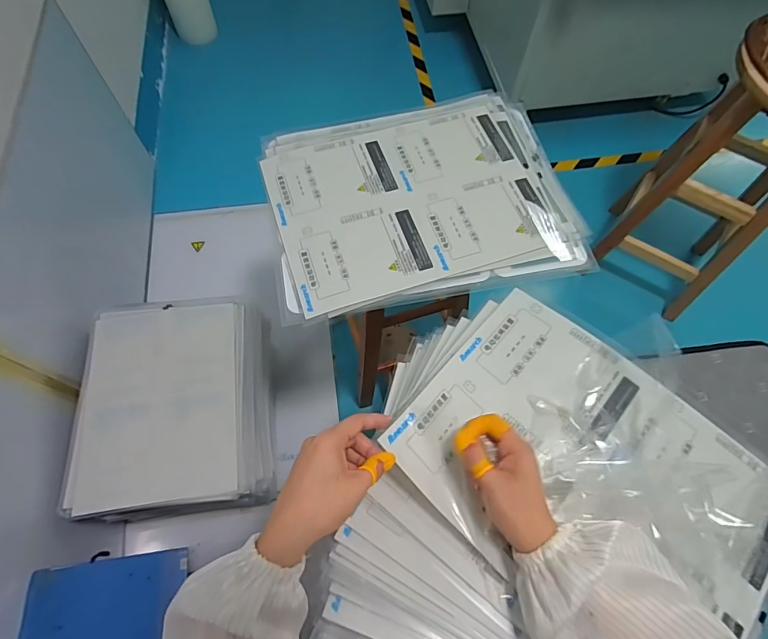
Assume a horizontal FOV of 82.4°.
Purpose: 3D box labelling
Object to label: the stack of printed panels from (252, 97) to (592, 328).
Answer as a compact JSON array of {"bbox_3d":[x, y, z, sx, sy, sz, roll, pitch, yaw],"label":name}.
[{"bbox_3d":[0.050,-0.184,0.642,0.424,0.024,0.332,-11,66,-7],"label":"stack of printed panels"}]

